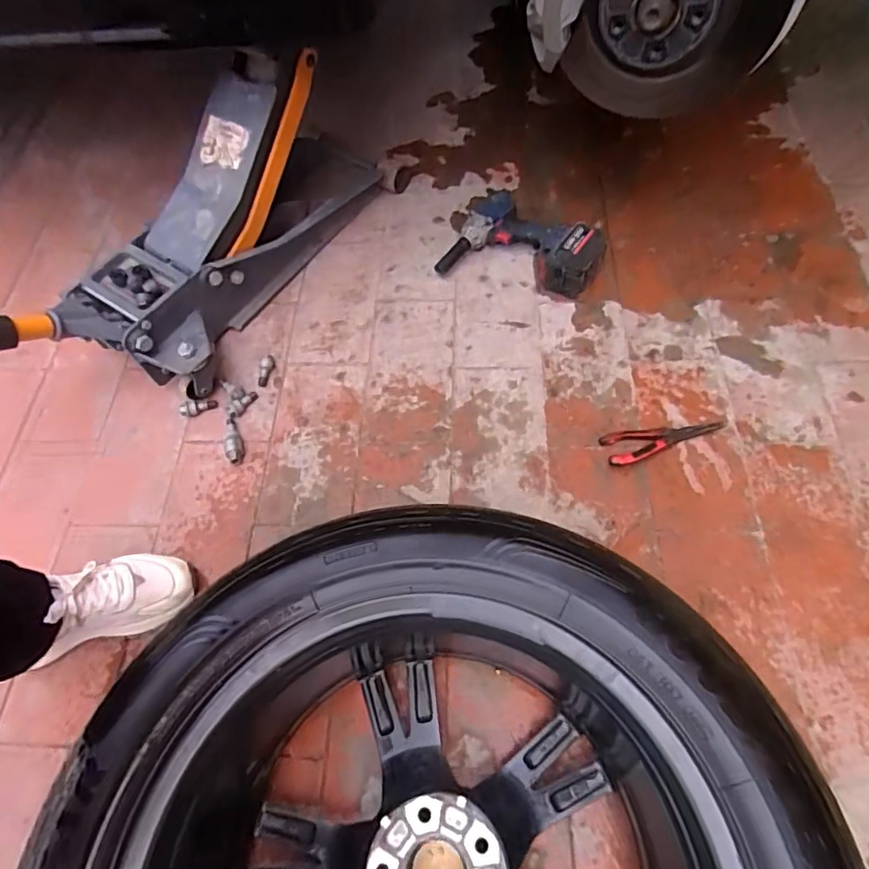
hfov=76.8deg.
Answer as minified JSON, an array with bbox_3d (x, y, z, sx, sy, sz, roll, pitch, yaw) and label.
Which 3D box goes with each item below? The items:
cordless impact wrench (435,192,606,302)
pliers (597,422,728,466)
[{"bbox_3d":[0.174,-0.387,1.055,0.307,0.084,0.218,13,64,11],"label":"cordless impact wrench"},{"bbox_3d":[0.371,0.009,0.870,0.200,0.019,0.060,-9,62,-1],"label":"pliers"}]

